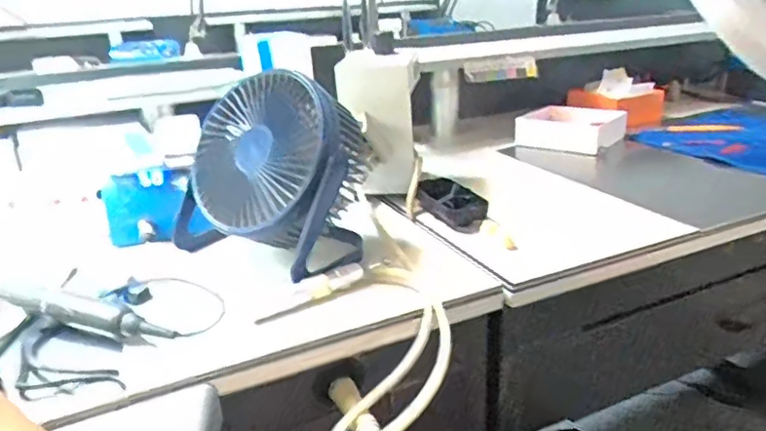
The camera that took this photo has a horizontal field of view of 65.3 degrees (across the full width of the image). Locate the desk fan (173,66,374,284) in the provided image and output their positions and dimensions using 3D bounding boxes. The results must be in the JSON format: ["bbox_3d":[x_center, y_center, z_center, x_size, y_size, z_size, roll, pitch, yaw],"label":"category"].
[{"bbox_3d":[-0.105,-0.041,0.588,0.199,0.170,0.124,12,26,32],"label":"desk fan"}]

